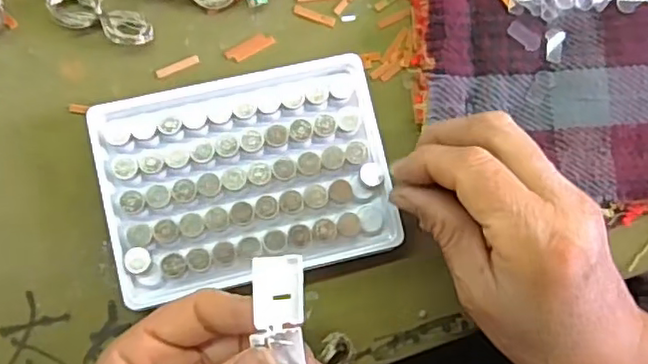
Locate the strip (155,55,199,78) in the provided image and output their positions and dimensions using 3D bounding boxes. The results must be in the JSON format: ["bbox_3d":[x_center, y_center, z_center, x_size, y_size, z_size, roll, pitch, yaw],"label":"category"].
[{"bbox_3d":[-0.072,-0.057,0.307,0.022,0.004,0.004,-25,89,-5],"label":"strip"}]

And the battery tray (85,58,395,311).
[{"bbox_3d":[-0.035,-0.003,0.292,0.128,0.021,0.095,-13,88,-5],"label":"battery tray"}]

